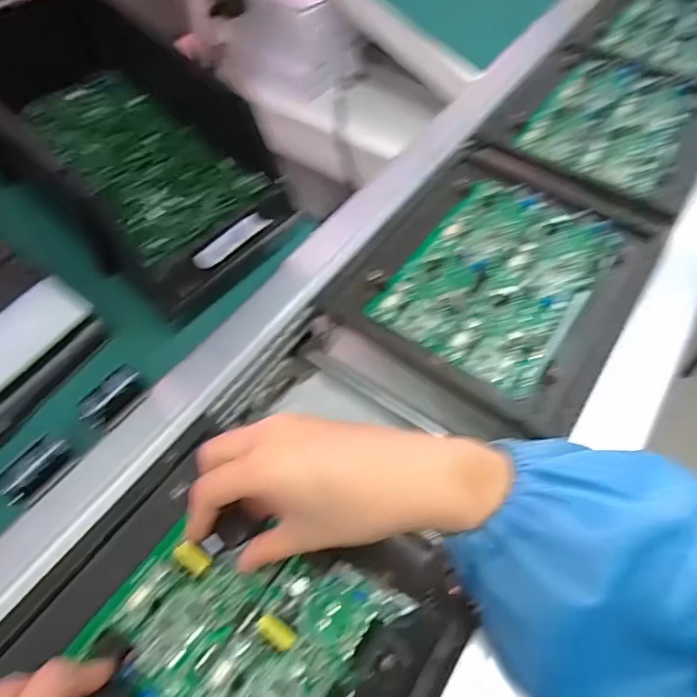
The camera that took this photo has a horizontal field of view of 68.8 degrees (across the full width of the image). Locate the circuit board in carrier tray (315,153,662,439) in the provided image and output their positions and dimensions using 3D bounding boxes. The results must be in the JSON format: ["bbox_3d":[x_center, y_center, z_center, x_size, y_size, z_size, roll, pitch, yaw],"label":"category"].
[{"bbox_3d":[0.140,-0.069,0.471,0.227,0.020,0.268,33,63,21],"label":"circuit board in carrier tray"}]

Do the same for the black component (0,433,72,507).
[{"bbox_3d":[-0.213,0.078,0.343,0.023,0.016,0.047,36,65,21],"label":"black component"}]

